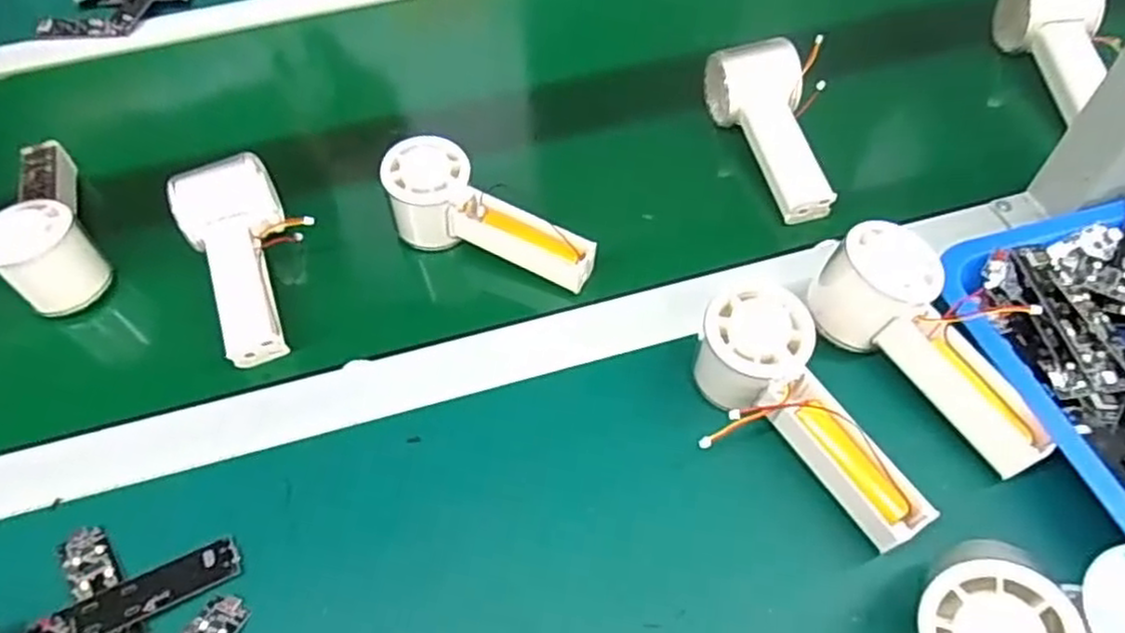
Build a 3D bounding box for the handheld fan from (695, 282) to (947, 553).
[{"bbox_3d":[0.123,0.057,0.385,0.067,0.057,0.149,-29,72,-18],"label":"handheld fan"}]

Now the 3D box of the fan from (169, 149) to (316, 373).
[{"bbox_3d":[-0.211,-0.034,0.477,0.069,0.046,0.141,-14,69,-8],"label":"fan"}]

